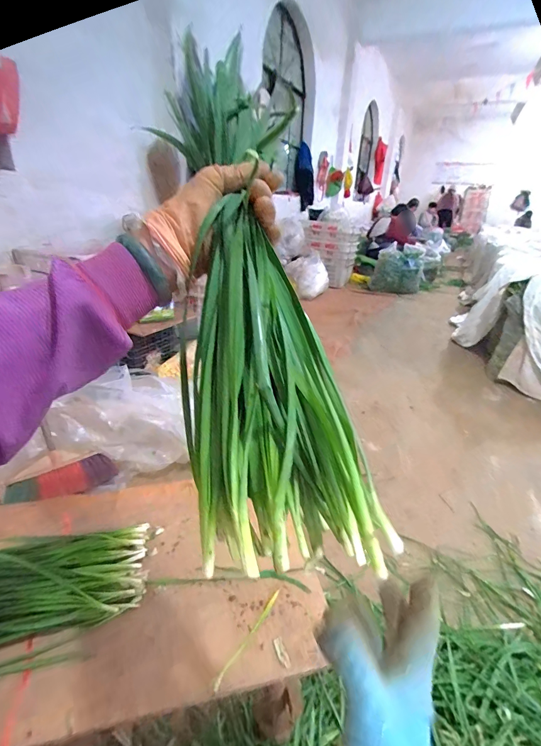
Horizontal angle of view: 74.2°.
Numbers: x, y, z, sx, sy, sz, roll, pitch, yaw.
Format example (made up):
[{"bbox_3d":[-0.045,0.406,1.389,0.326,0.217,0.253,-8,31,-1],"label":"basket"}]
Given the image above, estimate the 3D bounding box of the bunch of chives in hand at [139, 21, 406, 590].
[{"bbox_3d":[-0.026,-0.077,0.294,0.115,0.441,0.074,-8,-16,-13],"label":"bunch of chives in hand"}]

